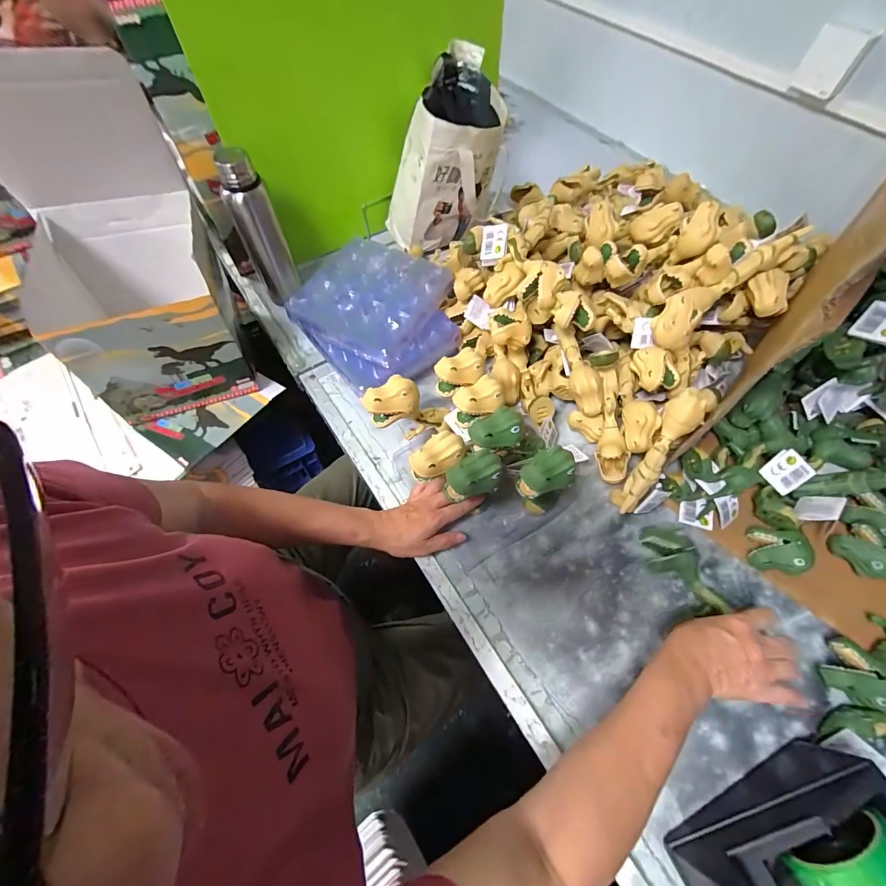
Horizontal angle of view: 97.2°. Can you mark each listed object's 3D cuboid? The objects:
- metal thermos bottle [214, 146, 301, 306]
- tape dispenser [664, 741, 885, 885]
[{"bbox_3d":[-0.334,-0.380,0.722,0.074,0.270,0.057,-19,63,-12],"label":"metal thermos bottle"},{"bbox_3d":[0.339,0.378,0.372,0.206,0.135,0.061,-22,63,-14],"label":"tape dispenser"}]

